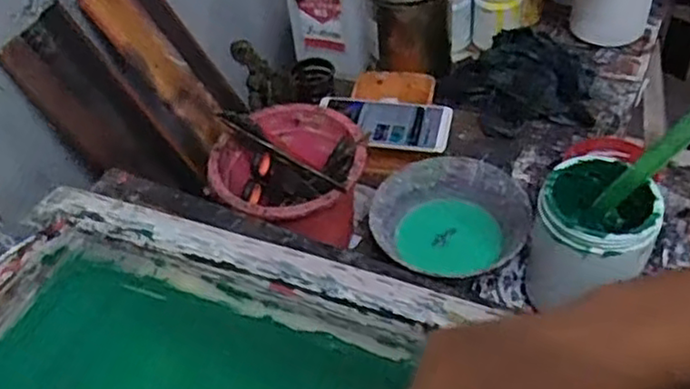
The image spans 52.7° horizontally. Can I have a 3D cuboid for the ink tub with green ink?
[{"bbox_3d":[0.219,0.049,0.636,0.096,0.141,0.095,-4,47,4],"label":"ink tub with green ink"}]

